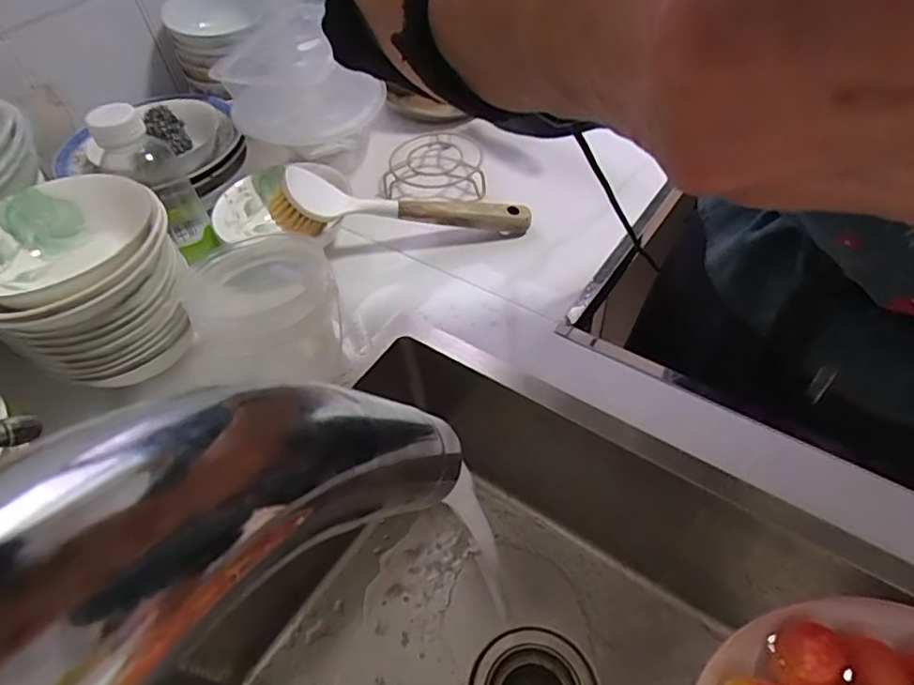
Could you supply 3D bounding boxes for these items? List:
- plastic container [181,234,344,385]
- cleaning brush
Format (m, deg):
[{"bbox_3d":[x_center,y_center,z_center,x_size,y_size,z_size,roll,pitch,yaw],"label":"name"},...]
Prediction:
[{"bbox_3d":[-0.157,-0.028,0.479,0.109,0.085,0.095,-7,50,-1],"label":"plastic container"},{"bbox_3d":[-0.056,-0.133,0.556,0.239,0.046,0.052,2,50,-11],"label":"cleaning brush"}]

